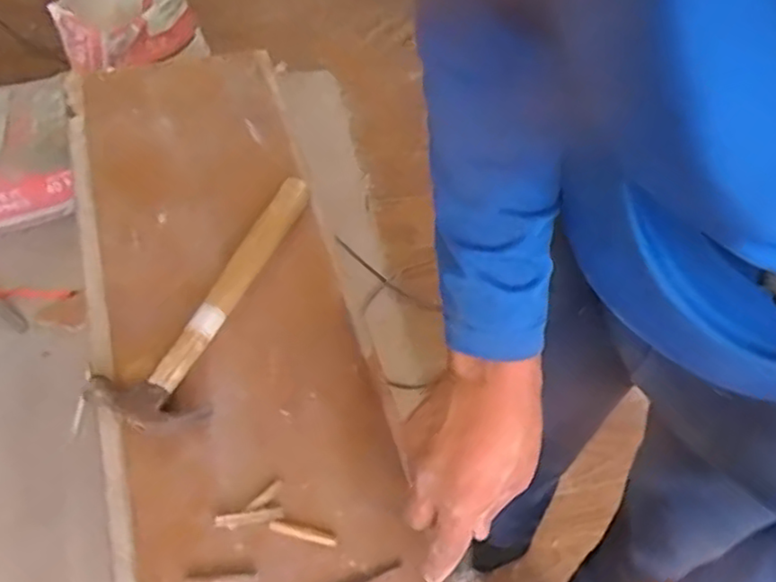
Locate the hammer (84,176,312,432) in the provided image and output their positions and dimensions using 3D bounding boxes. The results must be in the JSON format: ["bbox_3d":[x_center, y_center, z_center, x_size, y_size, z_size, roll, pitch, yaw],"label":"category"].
[{"bbox_3d":[-0.141,0.006,0.648,0.092,0.023,0.294,26,56,13],"label":"hammer"}]

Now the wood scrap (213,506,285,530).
[{"bbox_3d":[-0.109,0.177,0.543,0.052,0.006,0.012,-4,55,-8],"label":"wood scrap"}]

